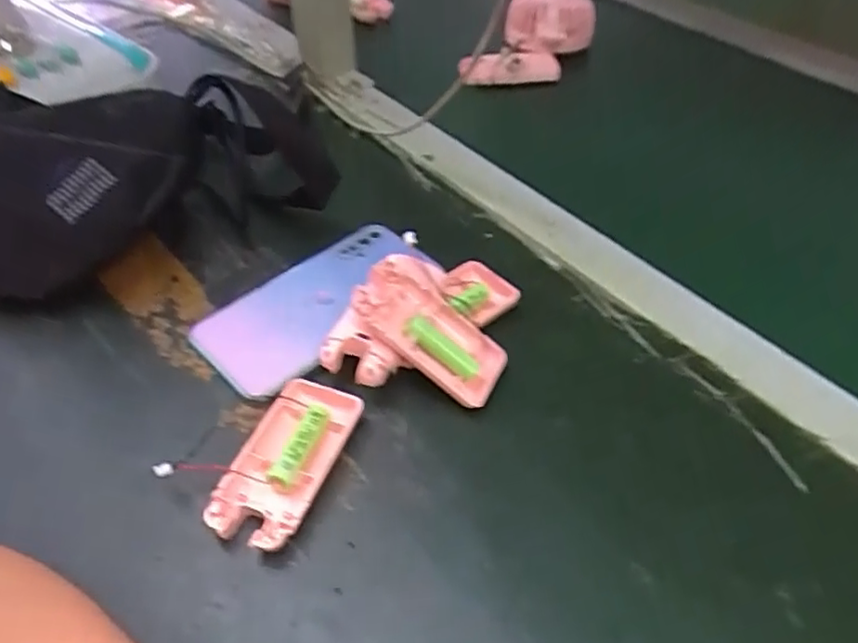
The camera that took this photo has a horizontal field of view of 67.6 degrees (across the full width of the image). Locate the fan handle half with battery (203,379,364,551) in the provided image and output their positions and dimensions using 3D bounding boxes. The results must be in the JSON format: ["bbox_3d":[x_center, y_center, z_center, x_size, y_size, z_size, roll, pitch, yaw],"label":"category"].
[{"bbox_3d":[-0.074,0.073,0.338,0.045,0.017,0.094,17,49,14],"label":"fan handle half with battery"}]

